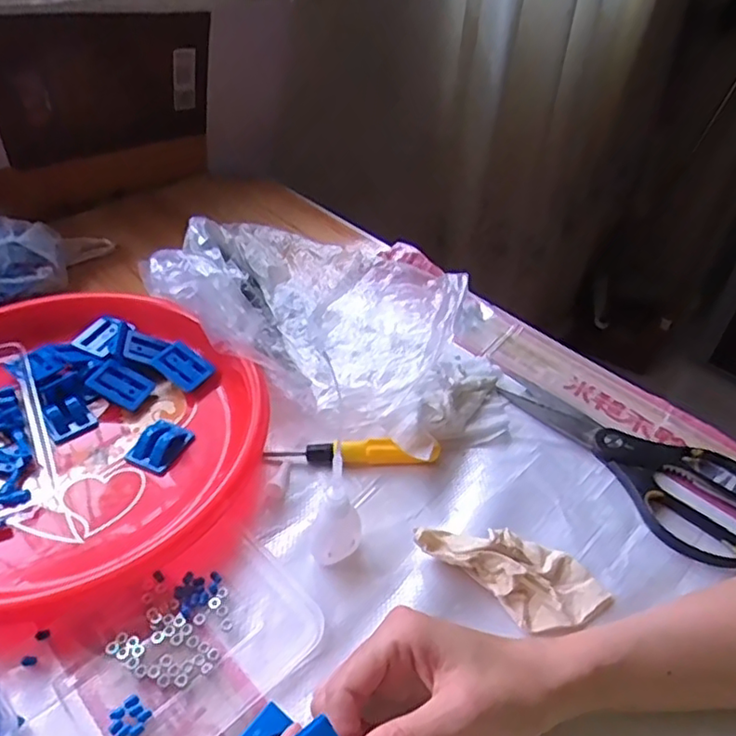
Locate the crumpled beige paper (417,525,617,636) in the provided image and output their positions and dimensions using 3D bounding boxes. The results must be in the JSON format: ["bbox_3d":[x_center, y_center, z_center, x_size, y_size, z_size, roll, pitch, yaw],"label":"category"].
[{"bbox_3d":[0.095,0.127,0.401,0.113,0.026,0.061,29,47,24],"label":"crumpled beige paper"}]

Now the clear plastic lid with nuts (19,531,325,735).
[{"bbox_3d":[-0.111,0.169,0.354,0.164,0.006,0.093,-31,53,-33],"label":"clear plastic lid with nuts"}]

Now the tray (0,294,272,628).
[{"bbox_3d":[-0.228,0.044,0.454,0.280,0.034,0.264,3,42,-3],"label":"tray"}]

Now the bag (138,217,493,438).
[{"bbox_3d":[-0.055,-0.050,0.525,0.258,0.099,0.183,21,45,16],"label":"bag"}]

